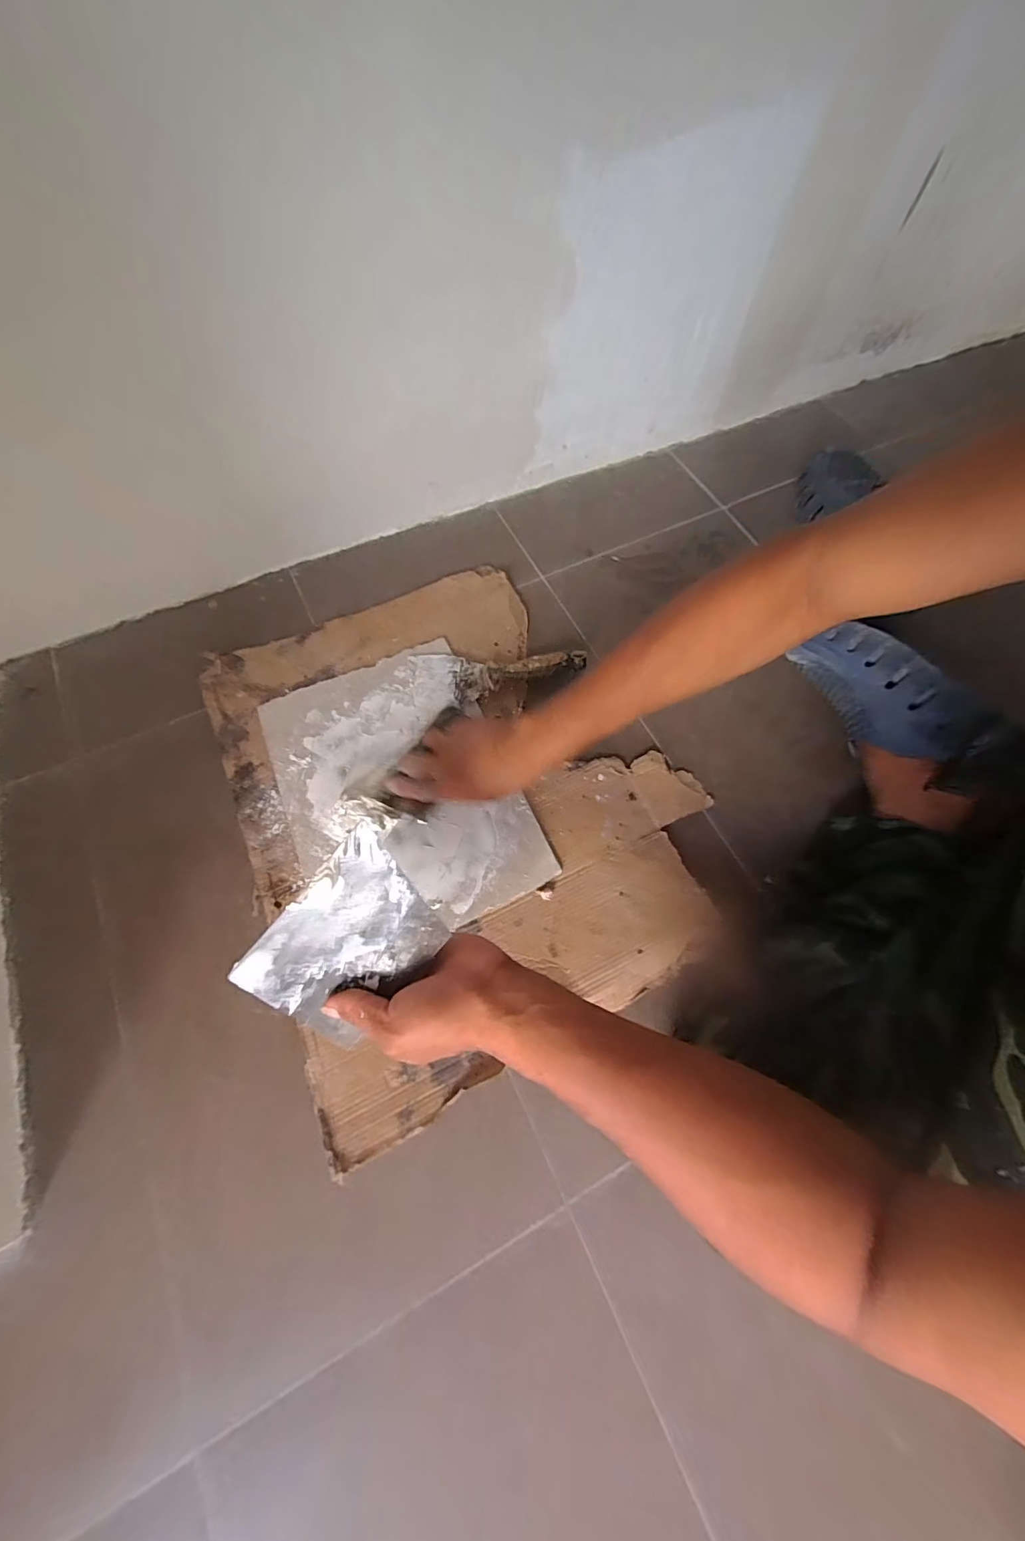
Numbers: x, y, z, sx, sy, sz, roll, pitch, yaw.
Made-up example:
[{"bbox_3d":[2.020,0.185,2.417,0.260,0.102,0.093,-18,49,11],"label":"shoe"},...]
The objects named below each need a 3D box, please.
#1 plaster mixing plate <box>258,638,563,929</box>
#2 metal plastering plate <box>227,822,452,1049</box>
[{"bbox_3d":[-0.125,0.016,0.527,0.238,0.012,0.316,-22,70,-8],"label":"plaster mixing plate"},{"bbox_3d":[-0.115,0.121,0.332,0.094,0.010,0.141,41,96,2],"label":"metal plastering plate"}]

